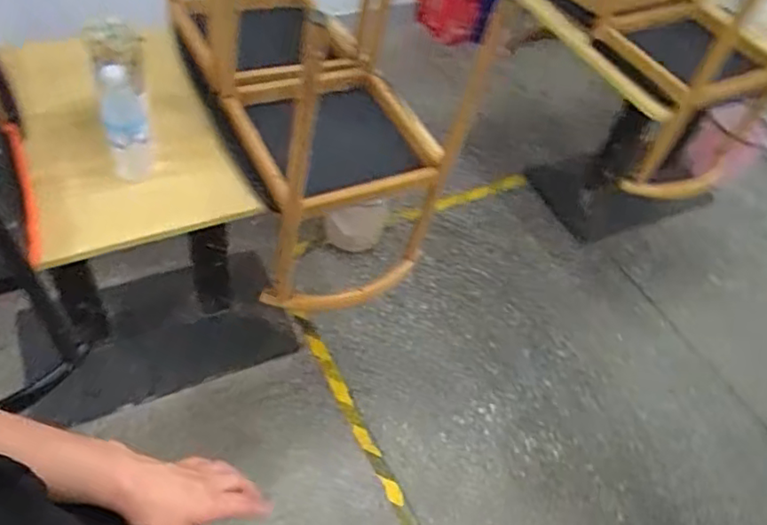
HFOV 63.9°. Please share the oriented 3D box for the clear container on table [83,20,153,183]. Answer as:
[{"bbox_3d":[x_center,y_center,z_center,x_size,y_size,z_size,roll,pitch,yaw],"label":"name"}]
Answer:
[{"bbox_3d":[-0.409,-0.238,0.986,0.084,0.262,0.094,-14,55,-20],"label":"clear container on table"}]

